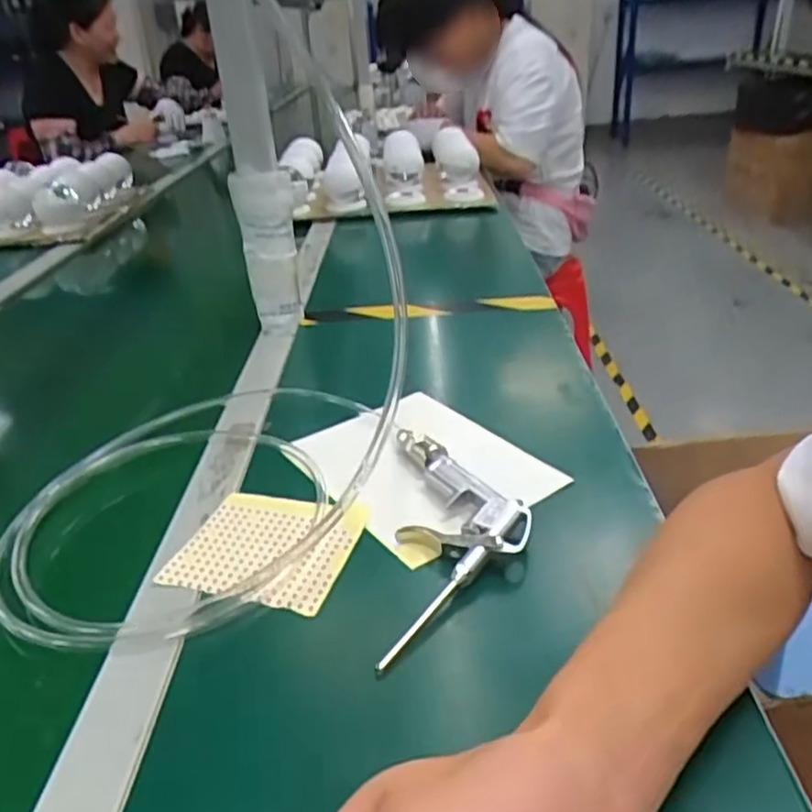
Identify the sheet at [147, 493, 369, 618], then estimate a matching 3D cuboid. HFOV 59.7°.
[{"bbox_3d":[-0.092,0.092,0.472,0.111,0.008,0.098,4,31,16],"label":"sheet"}]

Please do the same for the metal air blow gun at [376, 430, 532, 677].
[{"bbox_3d":[0.034,0.076,0.463,0.089,0.024,0.218,-2,29,5],"label":"metal air blow gun"}]

